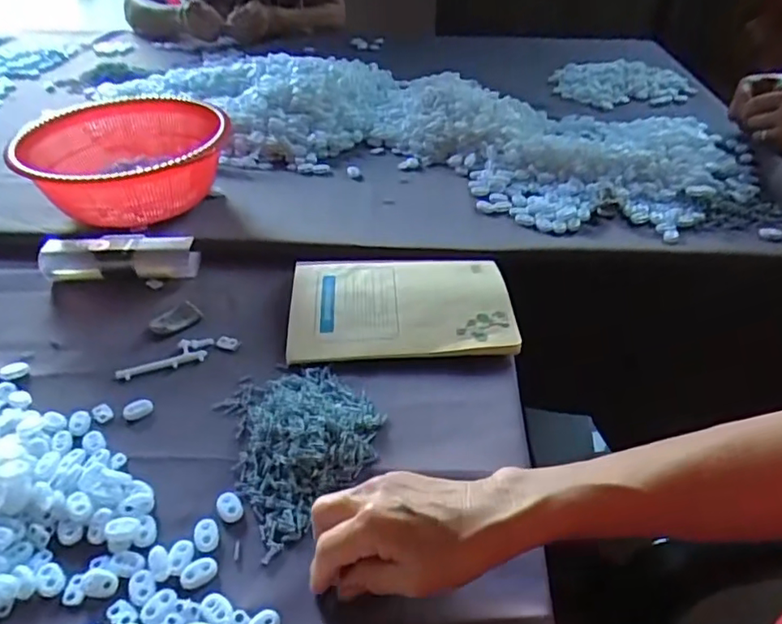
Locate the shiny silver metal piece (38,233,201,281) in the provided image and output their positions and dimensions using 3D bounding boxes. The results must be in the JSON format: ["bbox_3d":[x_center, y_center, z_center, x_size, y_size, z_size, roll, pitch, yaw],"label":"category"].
[{"bbox_3d":[-0.284,-0.059,0.613,0.157,0.032,0.043,-3,40,-2],"label":"shiny silver metal piece"}]

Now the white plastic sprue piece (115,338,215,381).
[{"bbox_3d":[-0.201,0.041,0.520,0.084,0.007,0.025,-16,42,-17],"label":"white plastic sprue piece"}]

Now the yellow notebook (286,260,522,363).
[{"bbox_3d":[0.008,-0.010,0.564,0.207,0.016,0.140,-2,40,-1],"label":"yellow notebook"}]

